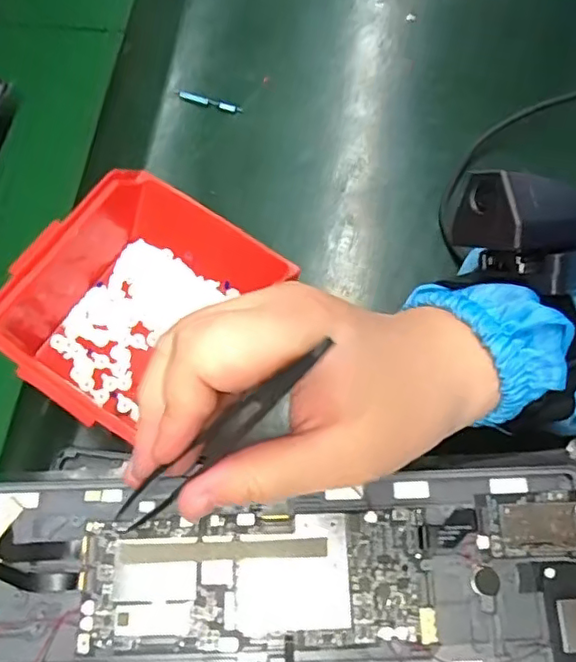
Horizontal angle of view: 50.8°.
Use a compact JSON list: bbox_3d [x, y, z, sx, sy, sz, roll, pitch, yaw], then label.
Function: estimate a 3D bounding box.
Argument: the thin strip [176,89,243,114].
[{"bbox_3d":[-0.058,-0.166,0.438,0.050,0.004,0.007,19,72,4],"label":"thin strip"}]

